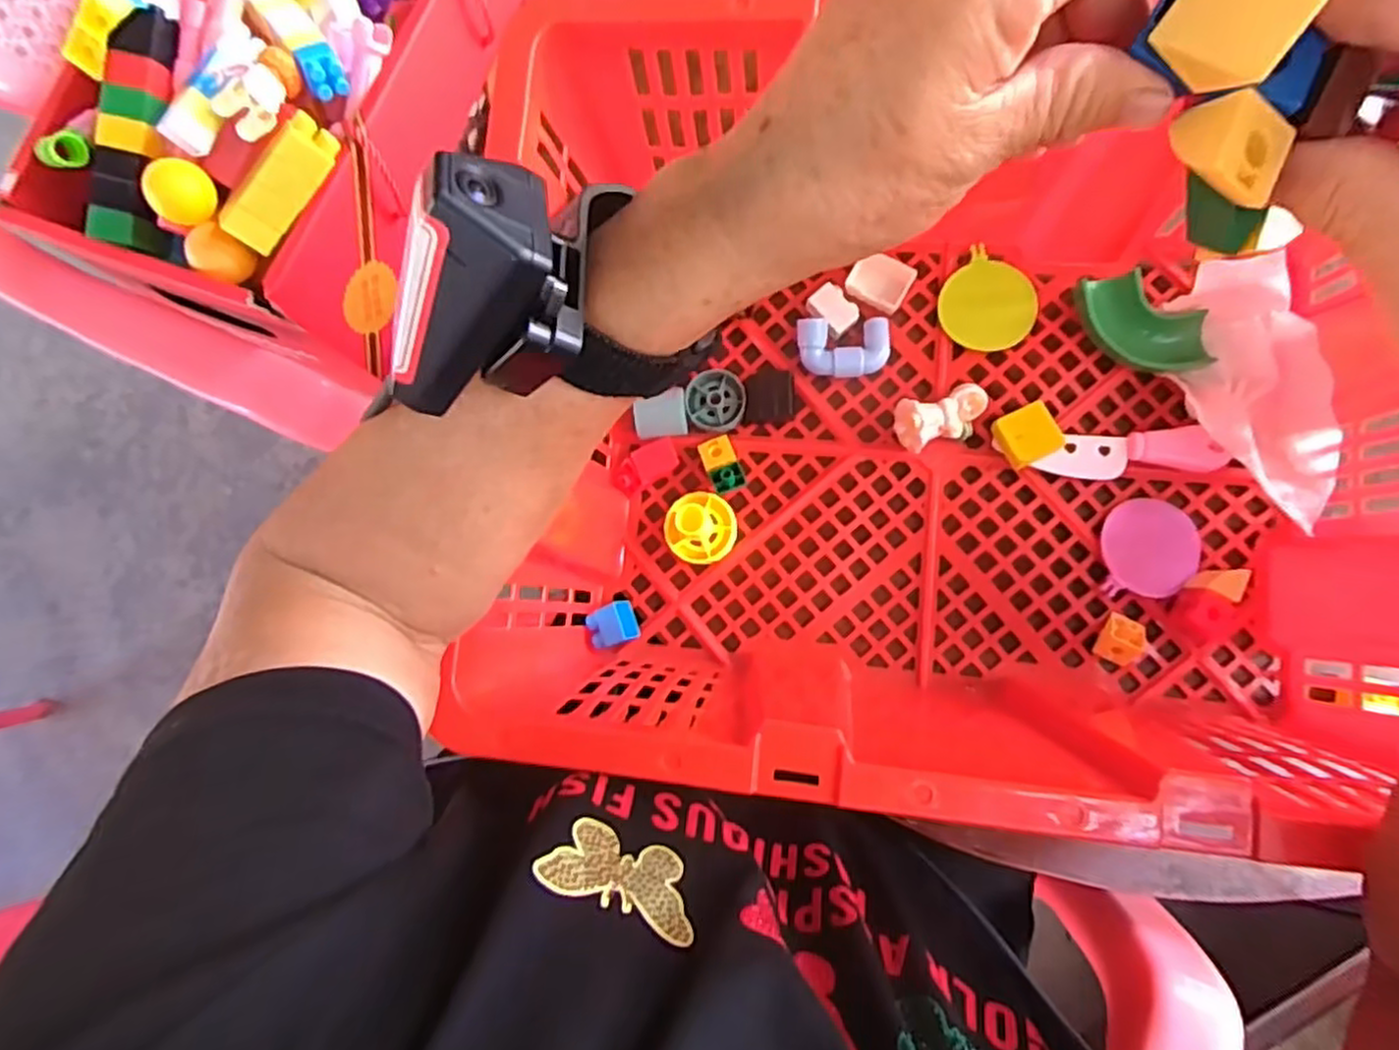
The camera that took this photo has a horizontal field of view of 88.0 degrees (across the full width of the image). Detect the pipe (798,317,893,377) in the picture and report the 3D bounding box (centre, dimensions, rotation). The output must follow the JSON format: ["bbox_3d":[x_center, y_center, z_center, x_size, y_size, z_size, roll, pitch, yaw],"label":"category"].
[{"bbox_3d":[0.092,-0.112,0.459,0.057,0.016,0.036,-1,82,6],"label":"pipe"}]

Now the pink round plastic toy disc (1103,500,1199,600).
[{"bbox_3d":[0.268,0.014,0.429,0.056,0.010,0.056,-1,82,6],"label":"pink round plastic toy disc"}]

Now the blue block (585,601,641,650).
[{"bbox_3d":[-0.055,0.063,0.459,0.028,0.025,0.025,-21,81,3],"label":"blue block"}]

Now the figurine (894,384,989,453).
[{"bbox_3d":[0.147,-0.065,0.438,0.057,0.032,0.031,-17,81,4],"label":"figurine"}]

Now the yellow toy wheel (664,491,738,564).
[{"bbox_3d":[0.000,0.000,0.443,0.043,0.033,0.043,-1,82,6],"label":"yellow toy wheel"}]

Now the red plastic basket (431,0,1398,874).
[{"bbox_3d":[0.135,-0.037,0.374,0.425,0.155,0.328,5,83,7],"label":"red plastic basket"}]

